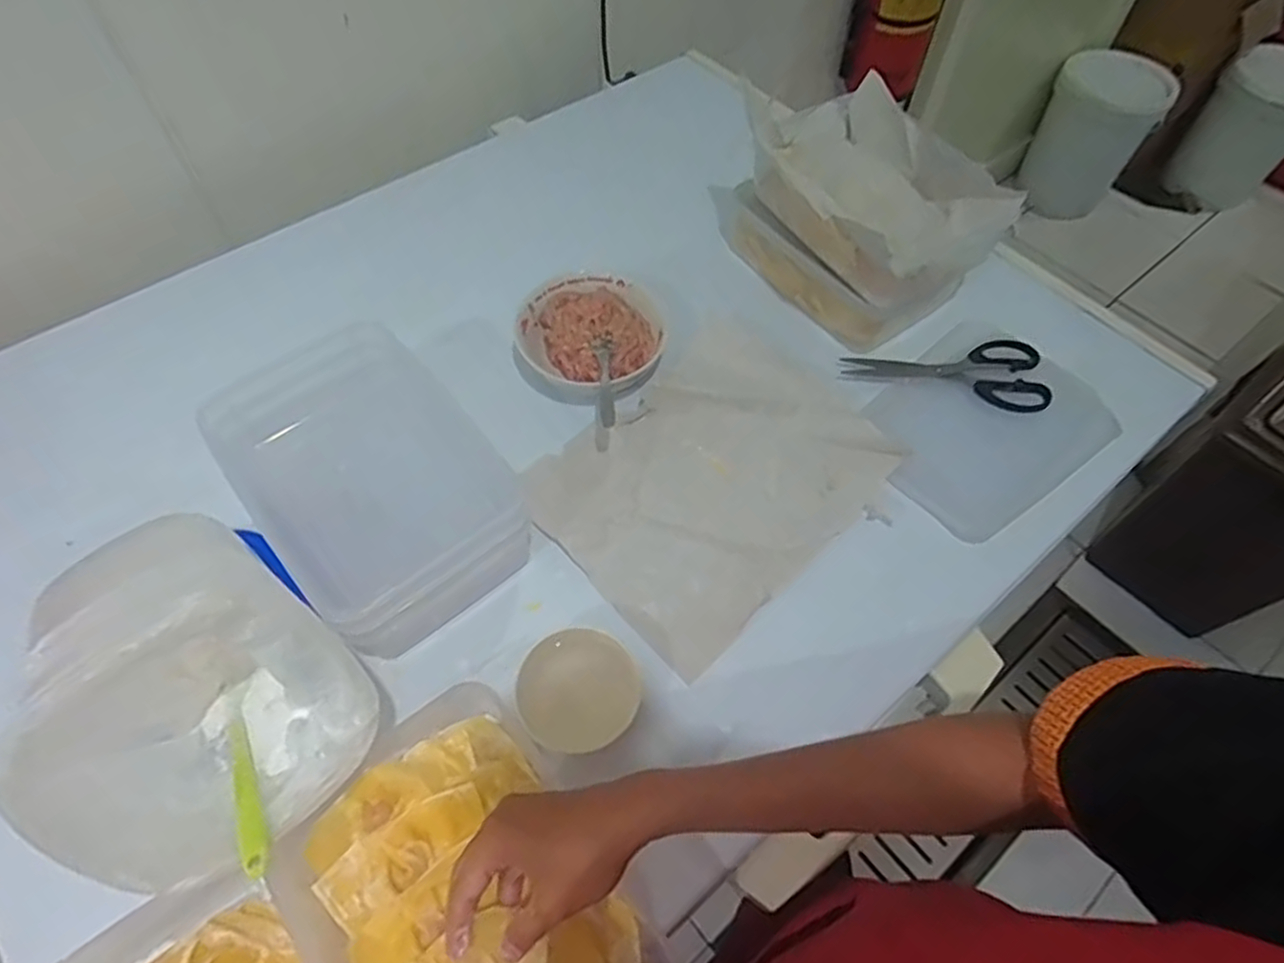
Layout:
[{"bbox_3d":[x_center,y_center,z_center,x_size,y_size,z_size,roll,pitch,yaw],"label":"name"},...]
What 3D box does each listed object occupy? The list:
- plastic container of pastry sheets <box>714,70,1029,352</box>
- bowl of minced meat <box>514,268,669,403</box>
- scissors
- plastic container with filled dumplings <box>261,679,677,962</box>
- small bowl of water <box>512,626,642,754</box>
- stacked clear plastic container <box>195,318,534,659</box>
[{"bbox_3d":[0.214,-0.294,0.733,0.180,0.132,0.280,-35,66,-20],"label":"plastic container of pastry sheets"},{"bbox_3d":[-0.048,-0.147,0.710,0.142,0.047,0.140,1,59,-1],"label":"bowl of minced meat"},{"bbox_3d":[0.302,-0.119,0.700,0.192,0.011,0.081,13,60,6],"label":"scissors"},{"bbox_3d":[-0.111,0.269,0.452,0.167,0.063,0.252,-35,66,-20],"label":"plastic container with filled dumplings"},{"bbox_3d":[-0.048,0.159,0.532,0.088,0.047,0.081,1,59,-1],"label":"small bowl of water"},{"bbox_3d":[-0.220,0.000,0.586,0.178,0.102,0.240,-39,67,-22],"label":"stacked clear plastic container"}]

